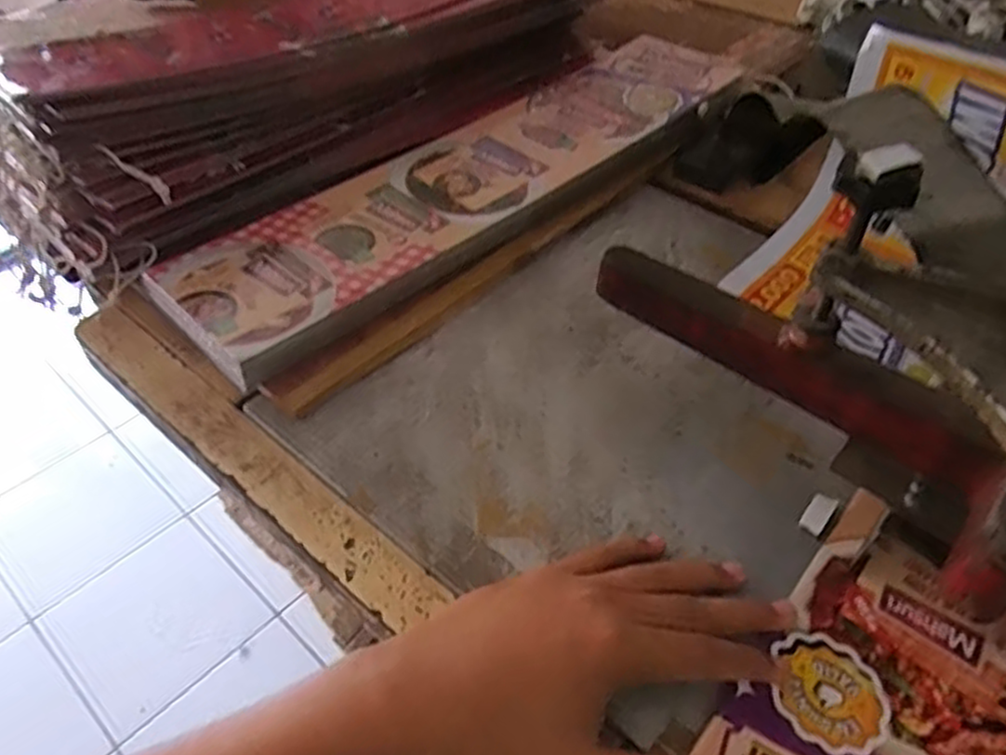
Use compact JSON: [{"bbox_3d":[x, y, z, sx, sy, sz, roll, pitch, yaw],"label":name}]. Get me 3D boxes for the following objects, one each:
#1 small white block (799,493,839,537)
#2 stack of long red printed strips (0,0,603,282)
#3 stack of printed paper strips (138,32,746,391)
[{"bbox_3d":[0.178,0.077,0.409,0.013,0.006,0.027,31,53,25],"label":"small white block"},{"bbox_3d":[-0.126,-0.276,0.634,0.157,0.096,0.558,30,52,24],"label":"stack of long red printed strips"},{"bbox_3d":[-0.005,-0.168,0.607,0.141,0.039,0.553,36,55,28],"label":"stack of printed paper strips"}]

